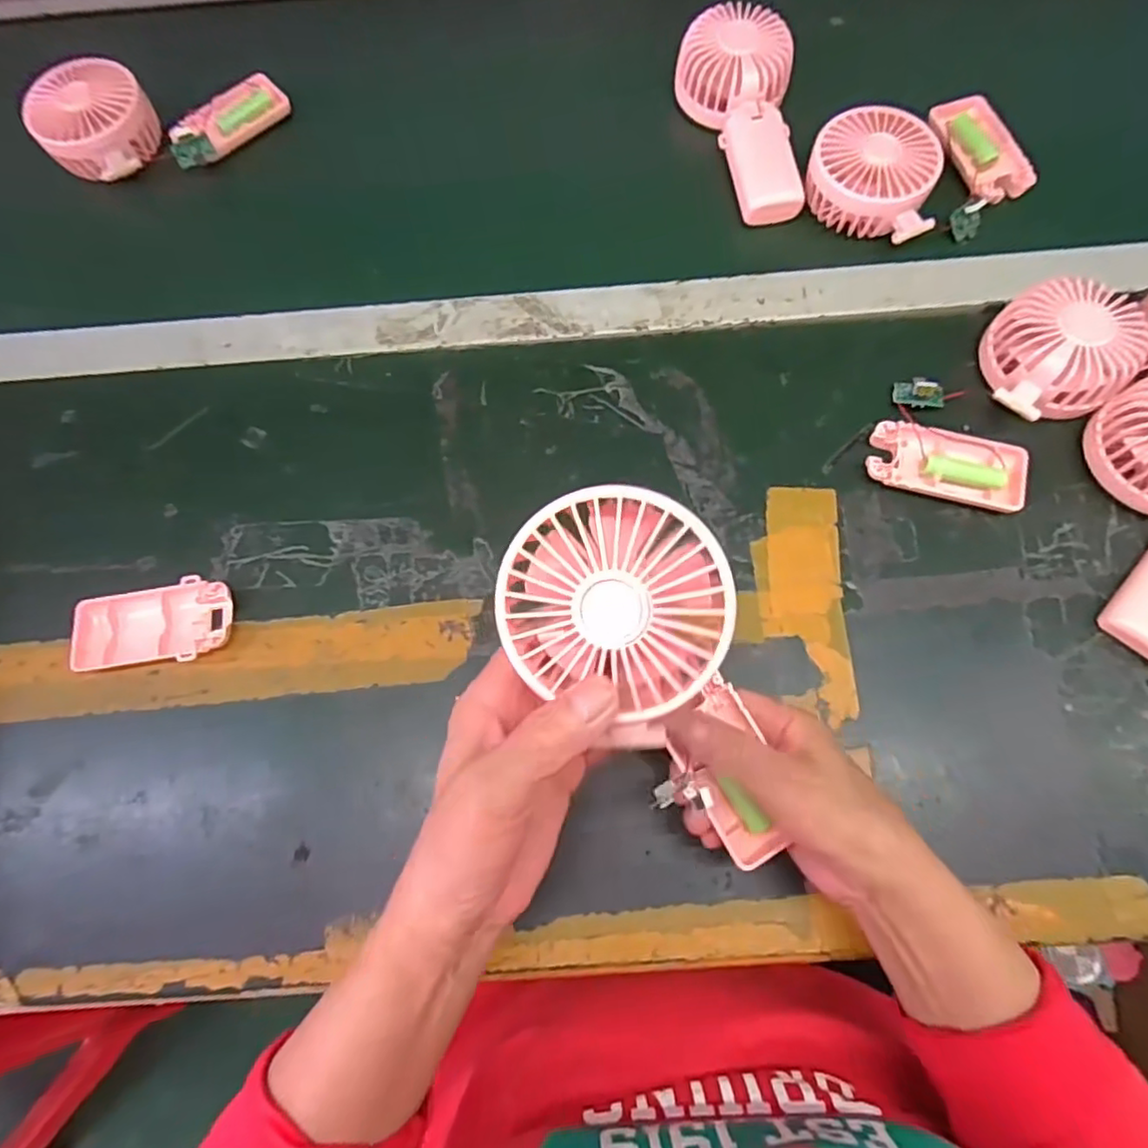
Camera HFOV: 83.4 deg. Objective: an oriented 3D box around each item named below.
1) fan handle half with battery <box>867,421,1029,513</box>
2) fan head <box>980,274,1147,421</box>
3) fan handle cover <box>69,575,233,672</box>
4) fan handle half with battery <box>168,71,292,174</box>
[{"bbox_3d":[0.240,-0.069,0.417,0.094,0.017,0.043,15,73,7],"label":"fan handle half with battery"},{"bbox_3d":[0.317,-0.144,0.416,0.079,0.040,0.081,-1,72,2],"label":"fan head"},{"bbox_3d":[-0.259,0.031,0.399,0.092,0.018,0.049,-7,72,0],"label":"fan handle cover"},{"bbox_3d":[-0.281,-0.366,0.520,0.046,0.015,0.105,41,78,14],"label":"fan handle half with battery"}]

